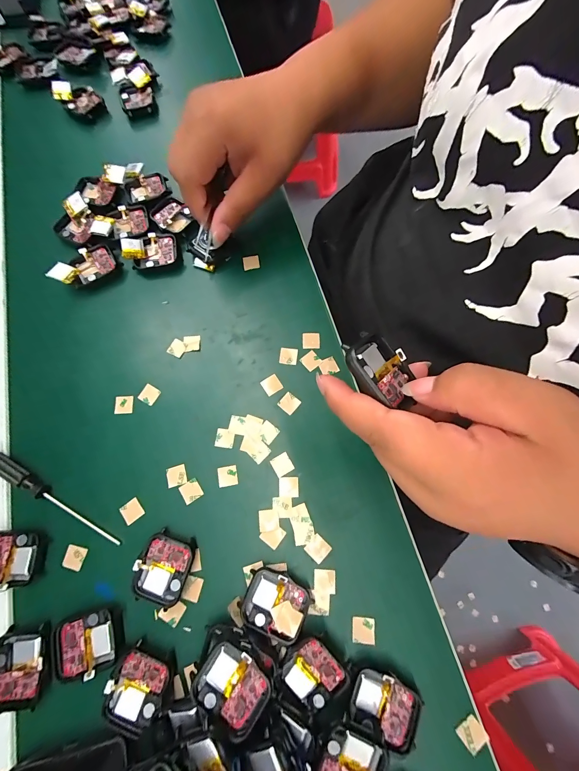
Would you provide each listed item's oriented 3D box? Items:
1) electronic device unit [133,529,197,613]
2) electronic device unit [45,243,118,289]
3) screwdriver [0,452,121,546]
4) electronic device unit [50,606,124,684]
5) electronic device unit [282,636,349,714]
[{"bbox_3d":[-0.091,0.134,0.223,0.037,0.010,0.046,18,74,7],"label":"electronic device unit"},{"bbox_3d":[-0.197,-0.114,0.295,0.055,0.022,0.036,-34,75,-9],"label":"electronic device unit"},{"bbox_3d":[-0.188,0.089,0.238,0.131,0.012,0.012,30,75,10],"label":"screwdriver"},{"bbox_3d":[-0.139,0.178,0.209,0.047,0.006,0.035,-15,73,-4],"label":"electronic device unit"},{"bbox_3d":[0.015,0.189,0.200,0.038,0.009,0.036,-42,76,-11],"label":"electronic device unit"}]

